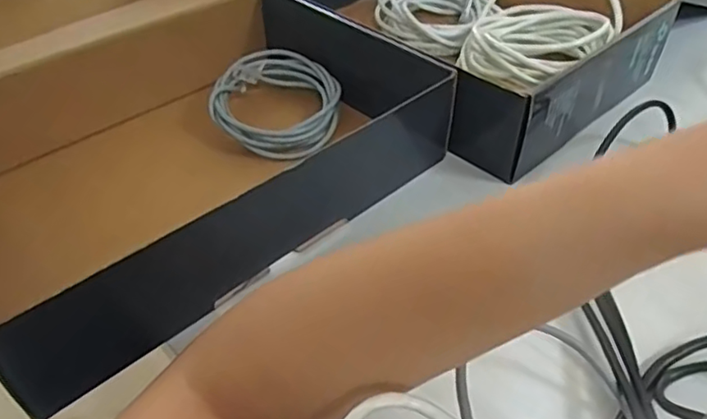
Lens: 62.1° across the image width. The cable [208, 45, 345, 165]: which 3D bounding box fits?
[{"bbox_3d":[-0.065,-0.095,0.510,0.103,0.037,0.117,5,42,4],"label":"cable"}]

